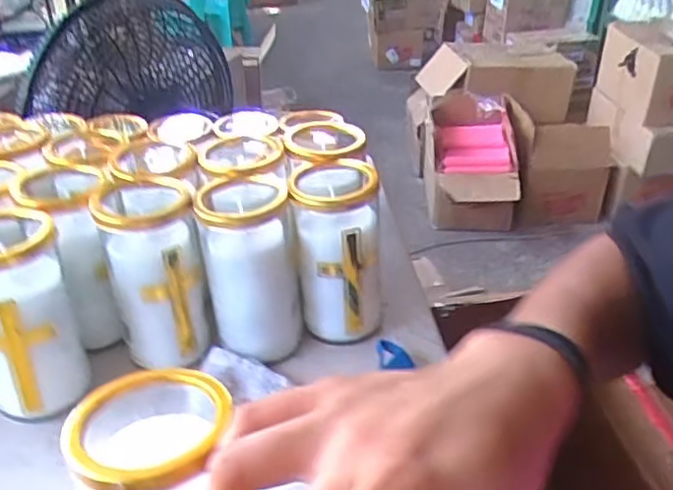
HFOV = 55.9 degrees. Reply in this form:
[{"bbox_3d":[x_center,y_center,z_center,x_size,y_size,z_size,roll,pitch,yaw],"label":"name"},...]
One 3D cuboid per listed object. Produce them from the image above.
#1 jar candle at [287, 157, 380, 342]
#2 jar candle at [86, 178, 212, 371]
[{"bbox_3d":[0.001,0.003,0.510,0.067,0.134,0.078,2,32,3],"label":"jar candle"},{"bbox_3d":[-0.140,0.018,0.490,0.067,0.130,0.084,-8,33,-14],"label":"jar candle"}]

